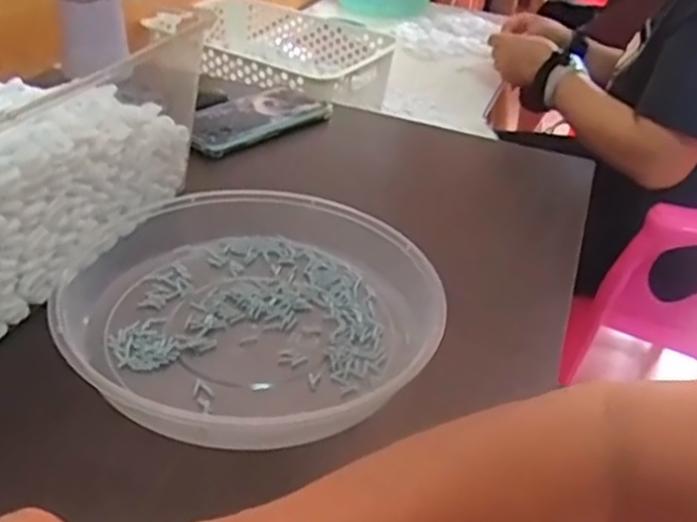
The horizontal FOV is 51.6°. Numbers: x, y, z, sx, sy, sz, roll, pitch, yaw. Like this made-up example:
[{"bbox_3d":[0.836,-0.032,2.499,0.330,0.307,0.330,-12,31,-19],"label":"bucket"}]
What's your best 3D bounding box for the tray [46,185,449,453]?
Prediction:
[{"bbox_3d":[-0.061,0.019,0.467,0.229,0.038,0.230,3,32,-2],"label":"tray"}]

